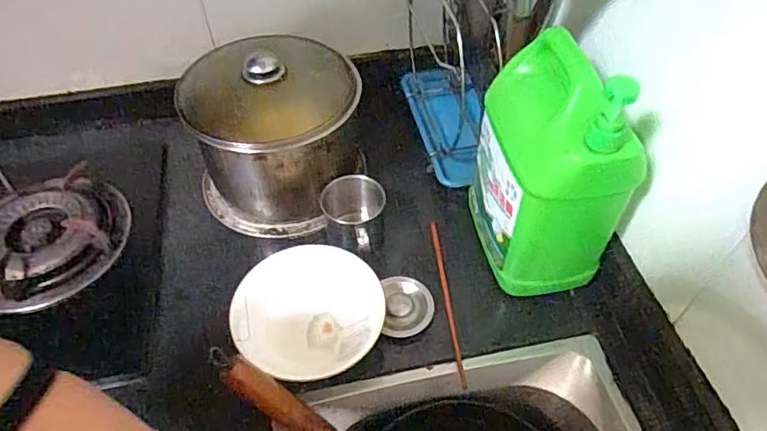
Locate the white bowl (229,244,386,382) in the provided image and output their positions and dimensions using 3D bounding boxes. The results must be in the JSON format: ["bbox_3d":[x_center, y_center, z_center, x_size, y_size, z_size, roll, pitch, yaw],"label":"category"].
[{"bbox_3d":[-0.086,0.122,0.656,0.163,0.072,0.171,-1,51,1],"label":"white bowl"}]

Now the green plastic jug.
[{"bbox_3d":[0.184,-0.061,0.620,0.115,0.278,0.163,-9,51,-6],"label":"green plastic jug"}]

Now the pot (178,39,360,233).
[{"bbox_3d":[-0.146,-0.113,0.760,0.219,0.220,0.204,-1,51,1],"label":"pot"}]

